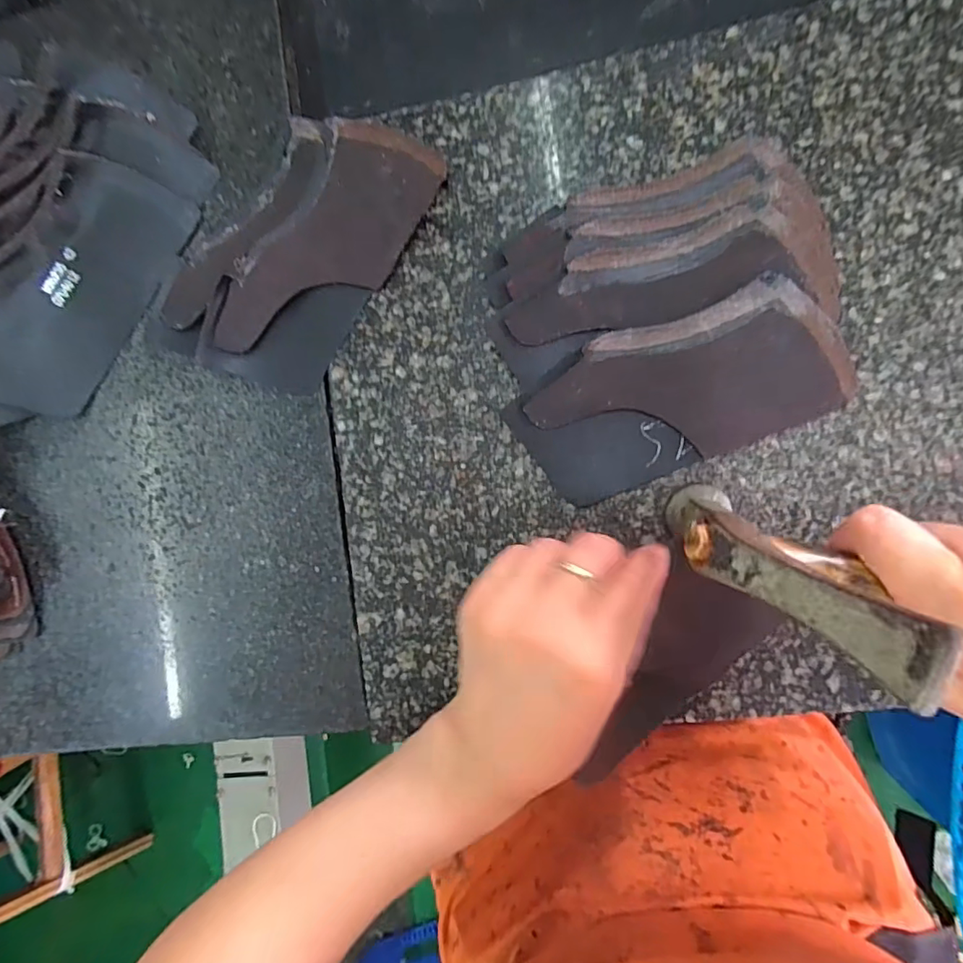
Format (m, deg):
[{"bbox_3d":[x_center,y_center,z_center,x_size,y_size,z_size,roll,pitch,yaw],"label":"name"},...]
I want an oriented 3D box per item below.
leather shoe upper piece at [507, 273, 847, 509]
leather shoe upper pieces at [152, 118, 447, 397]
[{"bbox_3d":[0.097,-0.044,0.264,0.153,0.012,0.072,-22,86,9],"label":"leather shoe upper piece"},{"bbox_3d":[-0.106,-0.129,0.297,0.104,0.019,0.168,36,95,8],"label":"leather shoe upper pieces"}]

